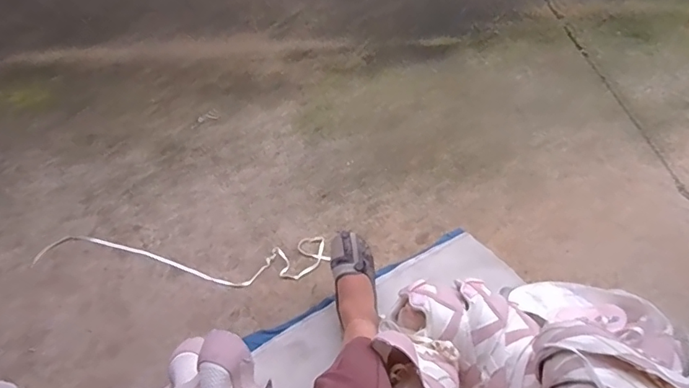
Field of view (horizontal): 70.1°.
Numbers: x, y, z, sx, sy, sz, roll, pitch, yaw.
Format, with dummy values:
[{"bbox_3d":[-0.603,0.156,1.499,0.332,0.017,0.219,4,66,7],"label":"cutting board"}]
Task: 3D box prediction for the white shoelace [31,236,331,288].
[{"bbox_3d":[-0.377,0.152,1.130,0.663,0.016,0.127,0,51,3],"label":"white shoelace"}]

